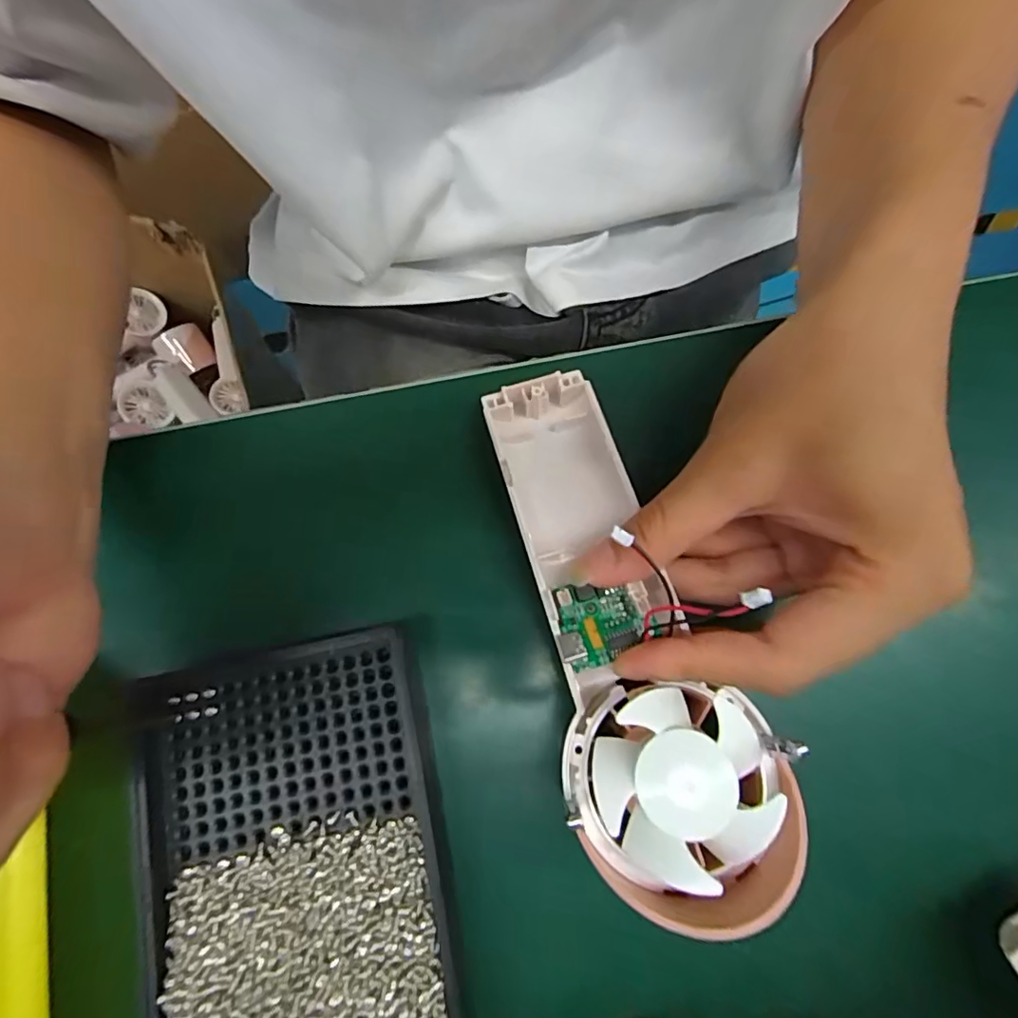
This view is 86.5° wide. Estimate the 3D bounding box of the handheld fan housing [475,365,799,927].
[{"bbox_3d":[0.035,0.030,0.178,0.060,0.028,0.177,-14,62,-4],"label":"handheld fan housing"}]

